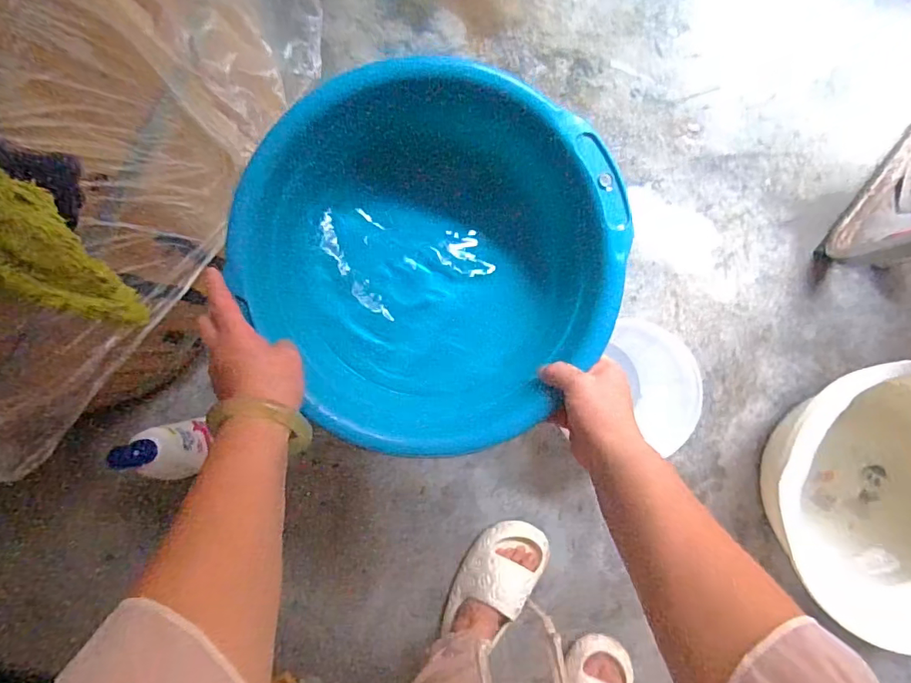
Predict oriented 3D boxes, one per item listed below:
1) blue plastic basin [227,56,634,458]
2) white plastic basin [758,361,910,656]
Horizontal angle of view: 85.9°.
[{"bbox_3d":[-0.012,-0.078,0.467,0.303,0.127,0.297,0,91,-1],"label":"blue plastic basin"},{"bbox_3d":[0.729,0.258,0.795,0.346,0.186,0.385,-29,91,0],"label":"white plastic basin"}]

